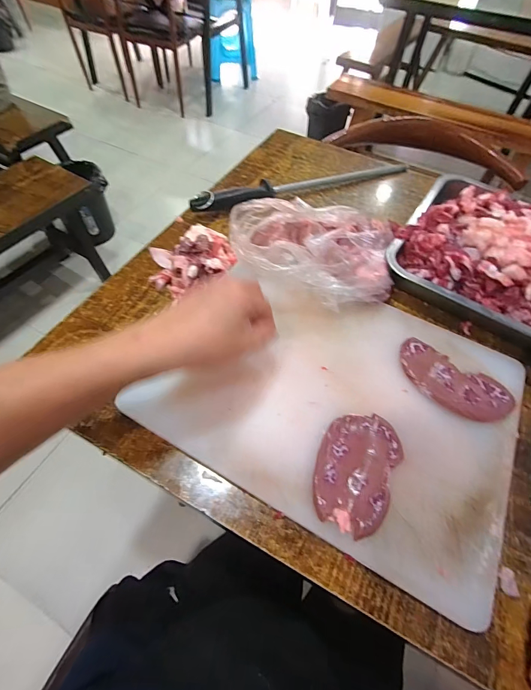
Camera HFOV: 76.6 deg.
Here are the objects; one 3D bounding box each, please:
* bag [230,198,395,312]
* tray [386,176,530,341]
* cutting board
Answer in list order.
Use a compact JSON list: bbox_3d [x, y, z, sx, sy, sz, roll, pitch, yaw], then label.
[{"bbox_3d":[0.069,-0.138,0.447,0.211,0.091,0.176,8,57,3],"label":"bag"},{"bbox_3d":[0.392,-0.119,0.454,0.389,0.084,0.305,28,60,15],"label":"tray"},{"bbox_3d":[0.083,0.049,0.377,0.364,0.022,0.282,25,58,15],"label":"cutting board"}]

